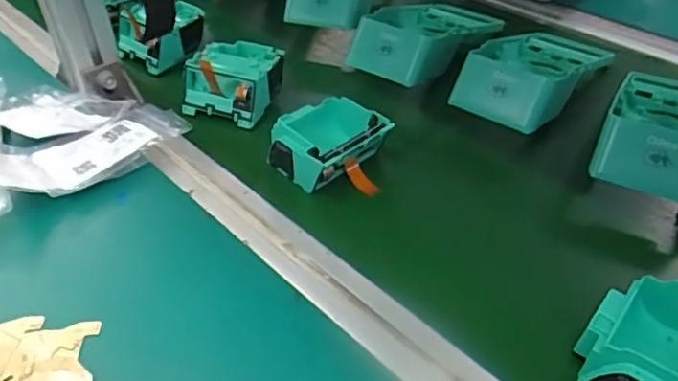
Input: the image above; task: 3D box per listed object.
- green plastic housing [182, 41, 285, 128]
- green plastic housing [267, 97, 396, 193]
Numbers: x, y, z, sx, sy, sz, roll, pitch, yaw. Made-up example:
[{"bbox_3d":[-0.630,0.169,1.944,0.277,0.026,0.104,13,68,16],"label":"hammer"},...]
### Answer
[{"bbox_3d":[-0.095,-0.100,0.527,0.074,0.042,0.072,18,45,20],"label":"green plastic housing"},{"bbox_3d":[-0.012,-0.040,0.459,0.076,0.037,0.073,33,52,32],"label":"green plastic housing"}]

